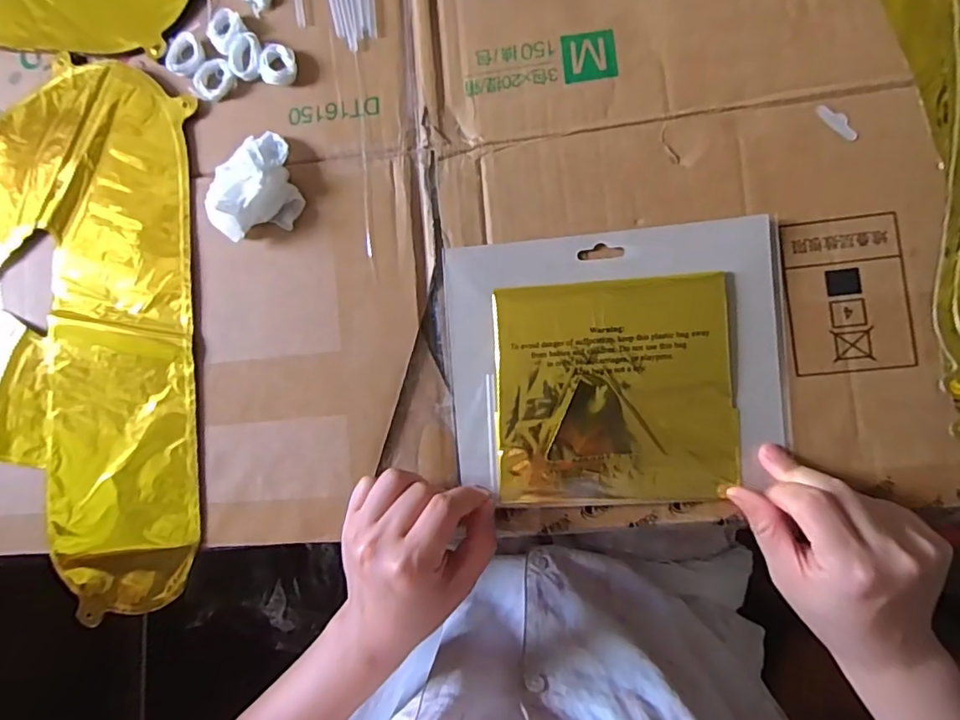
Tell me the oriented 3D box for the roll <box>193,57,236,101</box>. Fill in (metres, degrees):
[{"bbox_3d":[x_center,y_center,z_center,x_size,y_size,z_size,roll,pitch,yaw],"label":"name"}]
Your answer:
[{"bbox_3d":[-0.187,-0.197,0.390,0.028,0.004,0.028,-1,85,7],"label":"roll"}]

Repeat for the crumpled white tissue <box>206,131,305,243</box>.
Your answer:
[{"bbox_3d":[-0.148,-0.114,0.357,0.053,0.029,0.063,-17,83,5],"label":"crumpled white tissue"}]

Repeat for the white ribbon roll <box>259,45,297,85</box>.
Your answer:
[{"bbox_3d":[-0.135,-0.199,0.374,0.023,0.009,0.025,-1,85,7],"label":"white ribbon roll"}]

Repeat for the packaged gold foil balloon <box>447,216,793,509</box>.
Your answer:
[{"bbox_3d":[0.081,0.005,0.335,0.196,0.015,0.163,-3,85,7],"label":"packaged gold foil balloon"}]

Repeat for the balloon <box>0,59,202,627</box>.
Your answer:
[{"bbox_3d":[-0.369,-0.019,0.389,0.365,0.008,0.360,-1,85,7],"label":"balloon"}]

